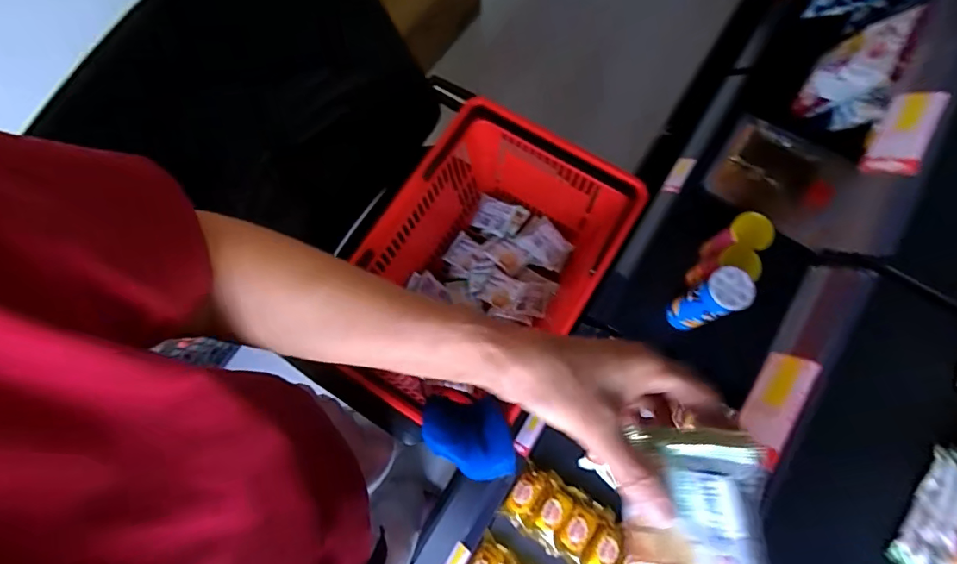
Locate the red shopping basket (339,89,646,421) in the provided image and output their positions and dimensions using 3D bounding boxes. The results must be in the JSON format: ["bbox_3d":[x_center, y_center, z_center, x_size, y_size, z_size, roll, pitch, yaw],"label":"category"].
[{"bbox_3d":[0.013,-0.004,0.845,0.327,0.238,0.483,28,78,7],"label":"red shopping basket"}]

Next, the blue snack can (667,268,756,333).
[{"bbox_3d":[0.408,0.034,0.884,0.075,0.186,0.074,-23,78,-5],"label":"blue snack can"}]

